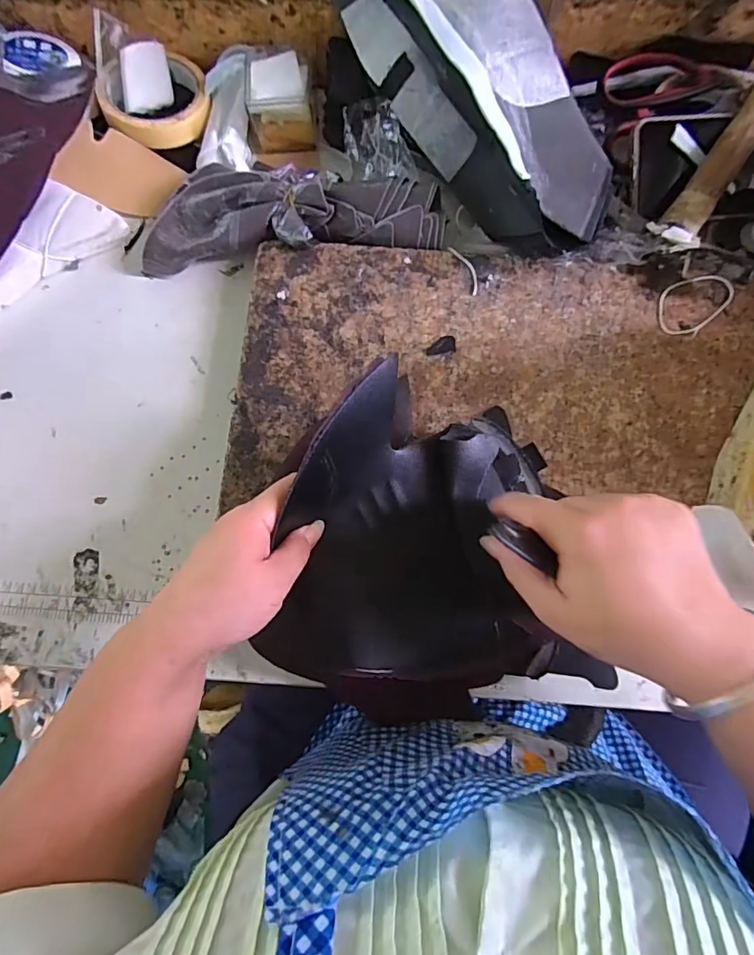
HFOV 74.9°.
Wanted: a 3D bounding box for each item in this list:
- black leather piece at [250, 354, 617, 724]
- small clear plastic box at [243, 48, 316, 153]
[{"bbox_3d":[0.046,0.050,0.311,0.205,0.075,0.208,15,85,6],"label":"black leather piece"},{"bbox_3d":[-0.083,-0.332,0.434,0.059,0.052,0.059,6,80,3],"label":"small clear plastic box"}]

